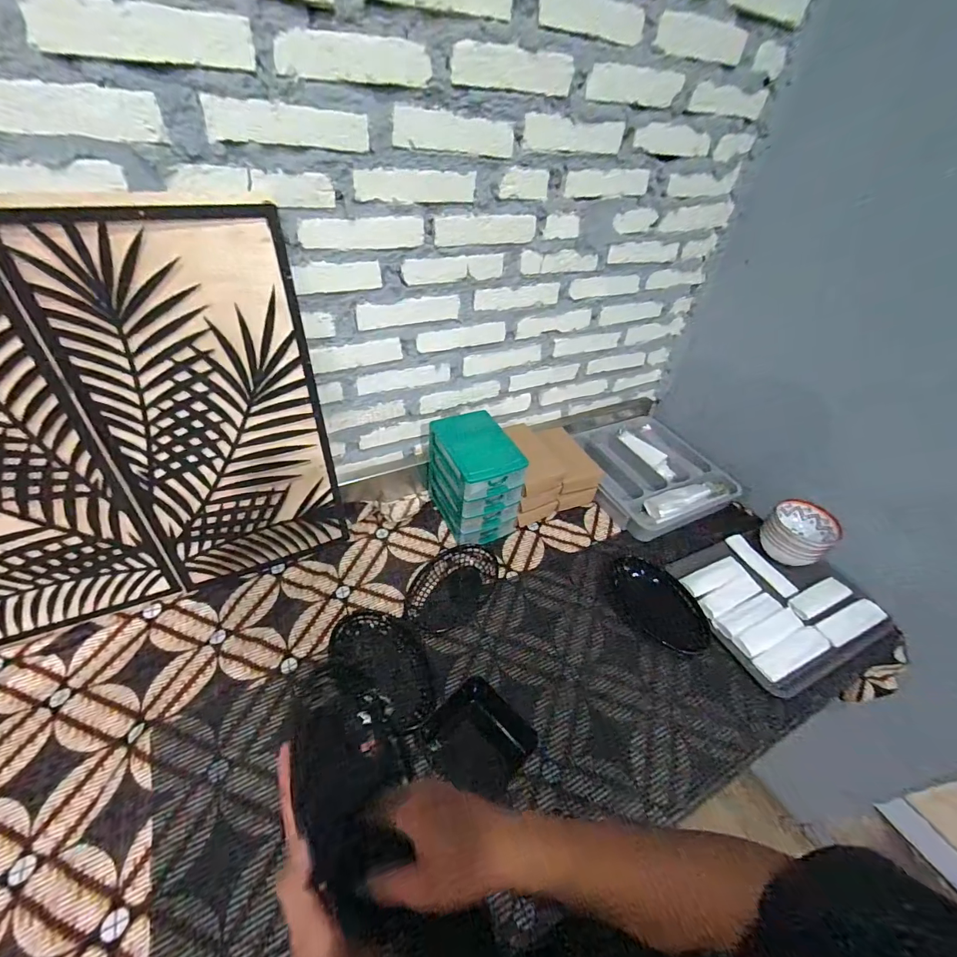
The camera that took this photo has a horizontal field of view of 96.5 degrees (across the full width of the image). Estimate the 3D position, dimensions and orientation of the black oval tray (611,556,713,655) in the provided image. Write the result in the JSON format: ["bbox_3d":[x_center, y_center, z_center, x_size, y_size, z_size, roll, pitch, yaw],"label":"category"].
[{"bbox_3d":[0.334,0.233,0.804,0.109,0.034,0.208,-21,50,-27],"label":"black oval tray"}]

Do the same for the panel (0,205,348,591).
[{"bbox_3d":[-0.397,-0.079,0.660,0.289,0.568,0.018,-18,40,-24],"label":"panel"}]

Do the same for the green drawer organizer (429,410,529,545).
[{"bbox_3d":[-0.008,0.006,0.892,0.131,0.203,0.171,-17,48,-23],"label":"green drawer organizer"}]

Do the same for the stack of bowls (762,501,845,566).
[{"bbox_3d":[0.656,0.123,0.891,0.124,0.106,0.116,-23,50,-28],"label":"stack of bowls"}]

